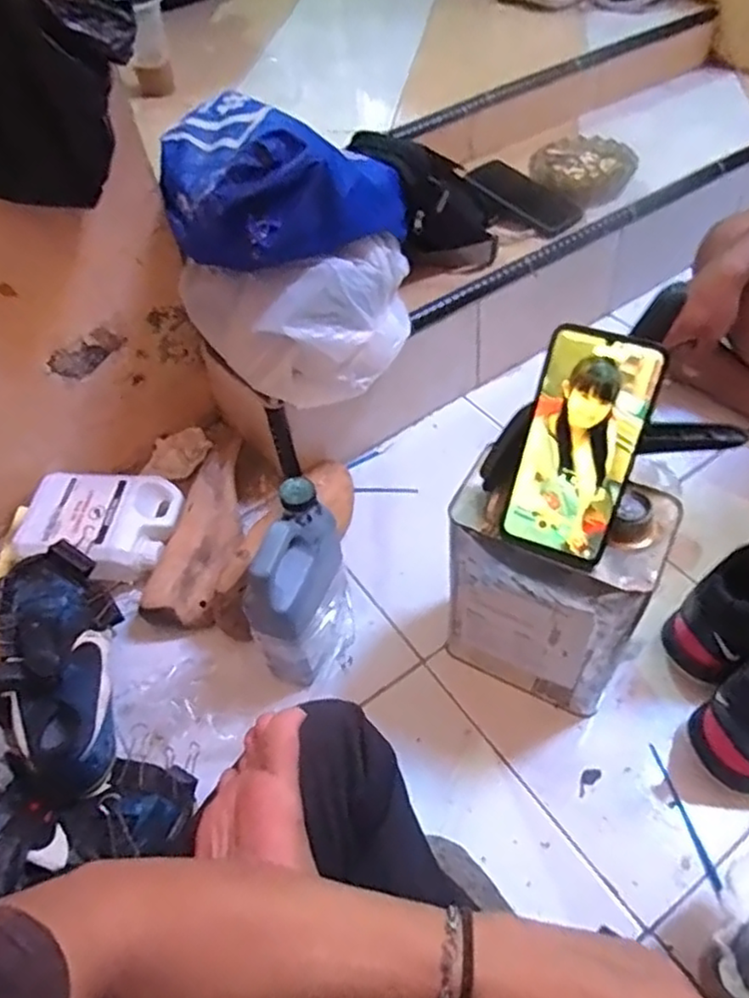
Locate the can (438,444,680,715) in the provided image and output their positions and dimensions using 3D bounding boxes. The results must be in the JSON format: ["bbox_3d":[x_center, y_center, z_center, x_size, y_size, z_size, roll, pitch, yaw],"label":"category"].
[{"bbox_3d":[0.155,0.082,0.614,0.162,0.243,0.098,20,56,20],"label":"can"}]

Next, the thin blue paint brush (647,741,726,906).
[{"bbox_3d":[0.280,0.289,0.601,0.010,0.009,0.133,-11,51,-3],"label":"thin blue paint brush"}]

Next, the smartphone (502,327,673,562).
[{"bbox_3d":[0.146,-0.034,0.481,0.079,0.168,0.008,19,24,19],"label":"smartphone"}]

